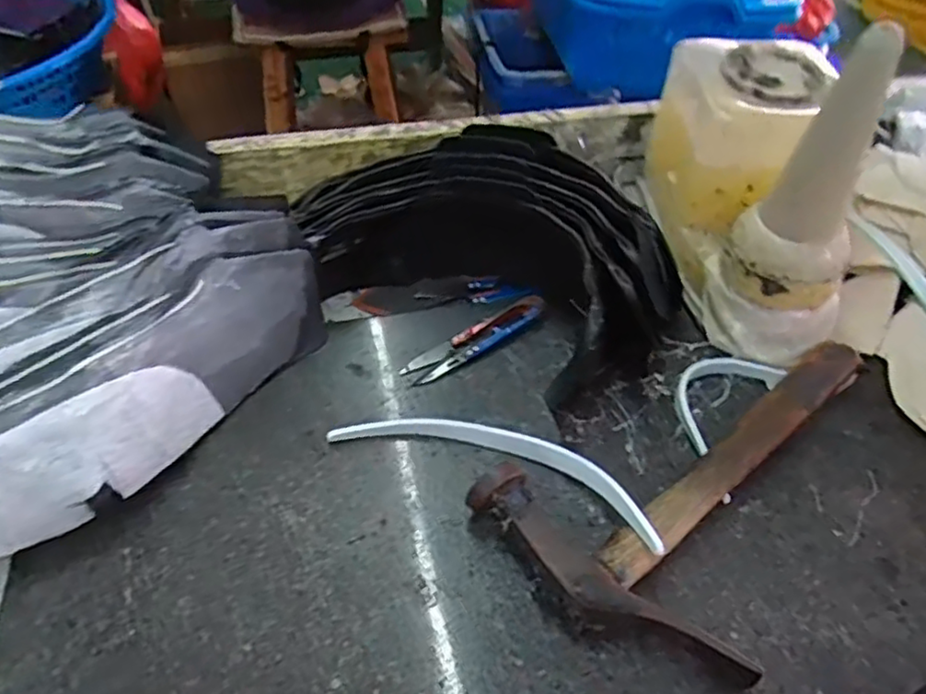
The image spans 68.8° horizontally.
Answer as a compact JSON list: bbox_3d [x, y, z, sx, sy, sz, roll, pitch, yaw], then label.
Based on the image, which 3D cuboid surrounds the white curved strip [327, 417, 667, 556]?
[{"bbox_3d":[0.019,0.062,0.368,0.185,0.011,0.049,15,30,22],"label":"white curved strip"}]

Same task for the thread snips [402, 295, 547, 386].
[{"bbox_3d":[0.009,-0.006,0.444,0.104,0.013,0.021,-29,56,-23],"label":"thread snips"}]

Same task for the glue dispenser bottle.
[{"bbox_3d":[0.191,-0.125,0.433,0.087,0.183,0.192,0,48,-1],"label":"glue dispenser bottle"}]

